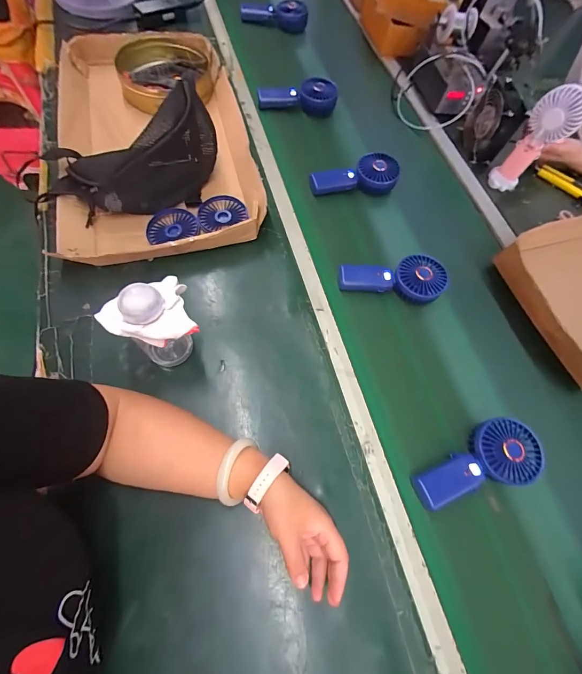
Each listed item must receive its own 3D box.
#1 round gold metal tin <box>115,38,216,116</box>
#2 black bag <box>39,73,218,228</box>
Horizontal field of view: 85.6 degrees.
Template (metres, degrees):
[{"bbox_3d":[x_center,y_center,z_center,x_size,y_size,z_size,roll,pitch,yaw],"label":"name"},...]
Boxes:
[{"bbox_3d":[-0.271,-0.570,0.680,0.196,0.048,0.182,-25,70,-13],"label":"round gold metal tin"},{"bbox_3d":[-0.258,-0.294,0.529,0.285,0.125,0.126,-21,70,-13],"label":"black bag"}]

